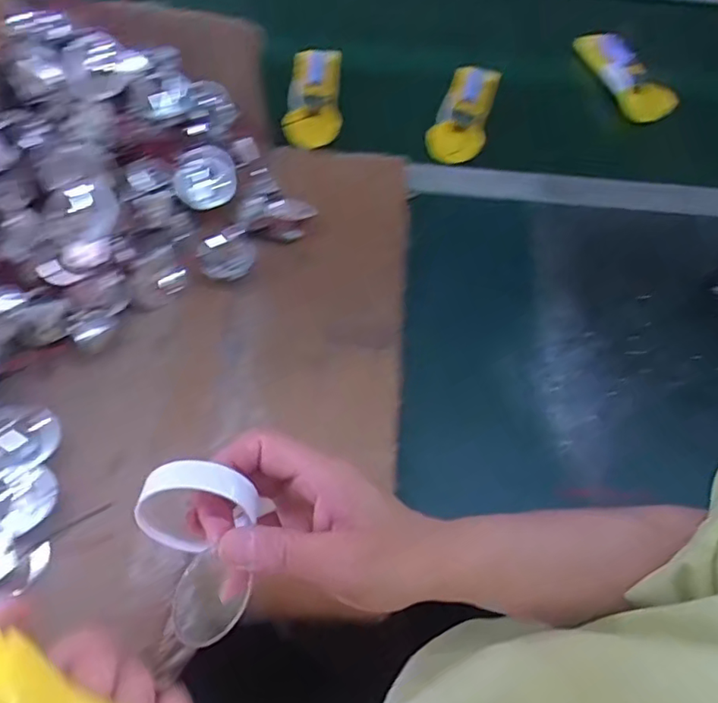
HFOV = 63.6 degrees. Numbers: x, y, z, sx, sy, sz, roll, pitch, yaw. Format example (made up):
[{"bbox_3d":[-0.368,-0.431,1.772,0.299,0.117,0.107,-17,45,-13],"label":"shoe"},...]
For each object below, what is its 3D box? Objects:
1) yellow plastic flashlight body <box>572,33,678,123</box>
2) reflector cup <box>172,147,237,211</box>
[{"bbox_3d":[0.323,-0.342,0.701,0.052,0.041,0.162,-7,59,-9],"label":"yellow plastic flashlight body"},{"bbox_3d":[-0.140,-0.161,0.535,0.050,0.033,0.059,-1,59,-5],"label":"reflector cup"}]

